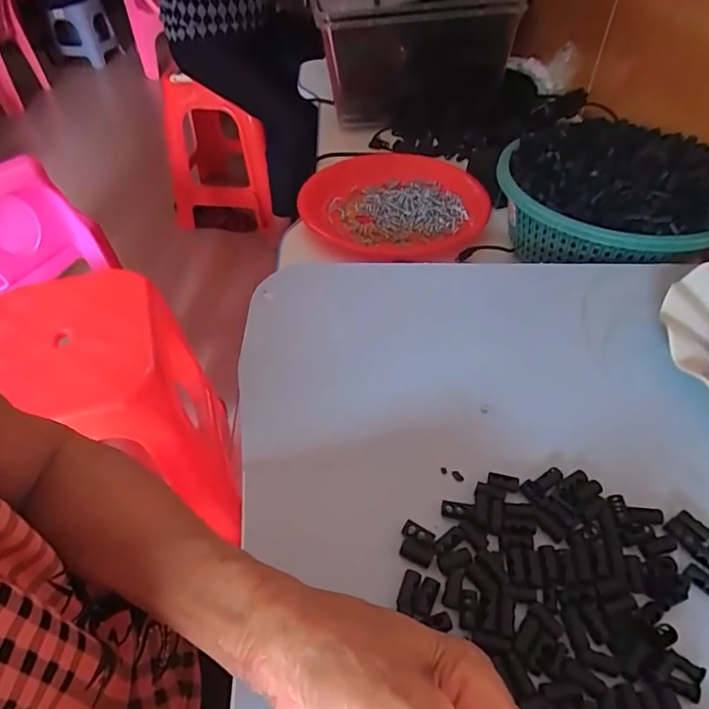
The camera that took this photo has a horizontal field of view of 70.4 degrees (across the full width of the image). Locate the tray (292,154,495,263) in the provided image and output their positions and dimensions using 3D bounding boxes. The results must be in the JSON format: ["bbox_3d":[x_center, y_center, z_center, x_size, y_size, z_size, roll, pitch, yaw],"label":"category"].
[{"bbox_3d":[0.047,-0.187,0.626,0.219,0.029,0.206,18,50,18],"label":"tray"}]

